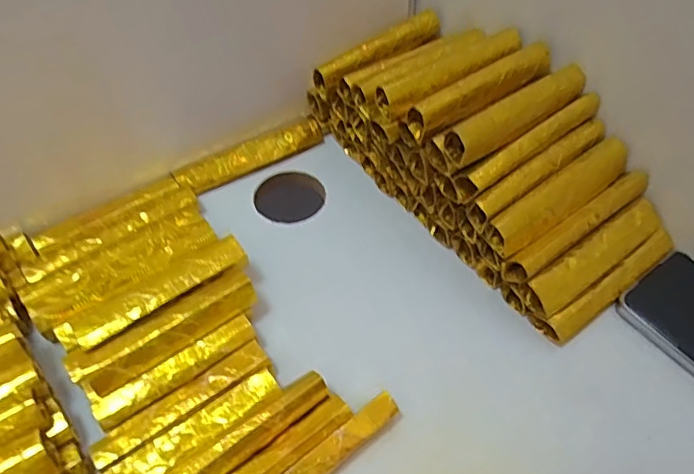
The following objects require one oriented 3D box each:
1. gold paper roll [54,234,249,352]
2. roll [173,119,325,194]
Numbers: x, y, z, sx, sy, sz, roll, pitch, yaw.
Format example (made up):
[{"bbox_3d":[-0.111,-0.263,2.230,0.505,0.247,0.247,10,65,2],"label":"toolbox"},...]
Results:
[{"bbox_3d":[-0.123,0.039,0.366,0.122,0.021,0.024,-30,58,-23],"label":"gold paper roll"},{"bbox_3d":[-0.082,-0.071,0.483,0.132,0.019,0.026,-29,57,-23],"label":"roll"}]

